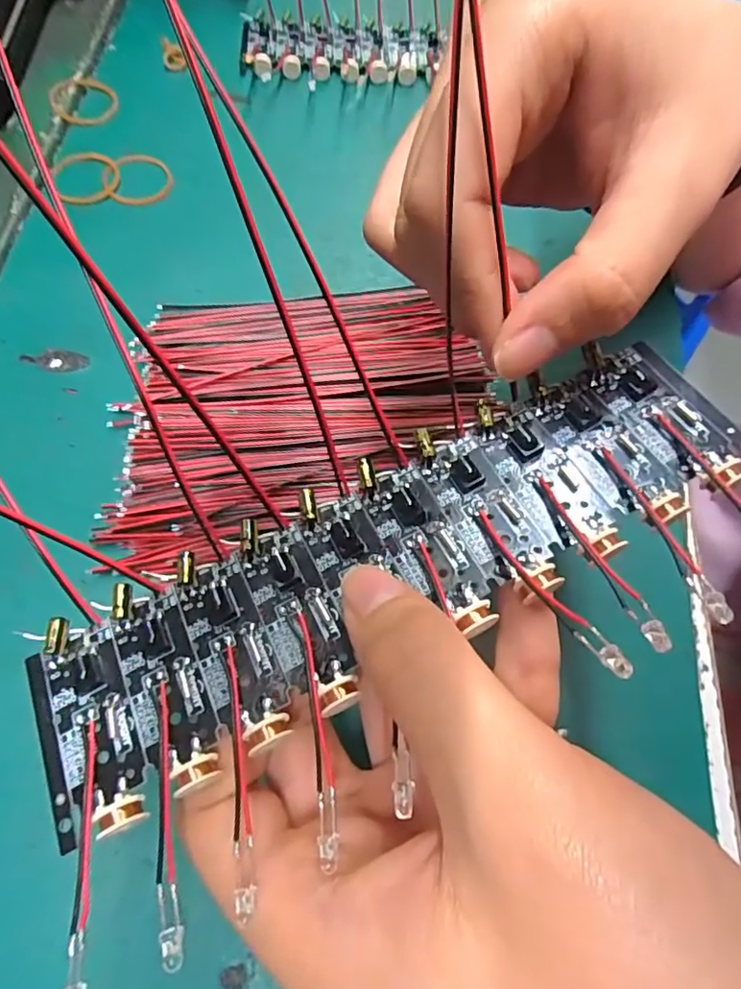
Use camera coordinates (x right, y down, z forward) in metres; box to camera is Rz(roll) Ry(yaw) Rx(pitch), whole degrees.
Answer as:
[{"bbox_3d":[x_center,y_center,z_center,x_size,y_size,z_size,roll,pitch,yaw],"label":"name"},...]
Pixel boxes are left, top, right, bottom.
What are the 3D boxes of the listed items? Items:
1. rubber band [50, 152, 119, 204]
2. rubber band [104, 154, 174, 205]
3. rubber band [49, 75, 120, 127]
[{"bbox_3d":[-0.135,-0.151,0.269,0.030,0.004,0.033,1,66,-3],"label":"rubber band"},{"bbox_3d":[-0.111,-0.152,0.273,0.031,0.004,0.035,-10,67,-7],"label":"rubber band"},{"bbox_3d":[-0.145,-0.202,0.289,0.031,0.007,0.036,-13,67,-8],"label":"rubber band"}]

